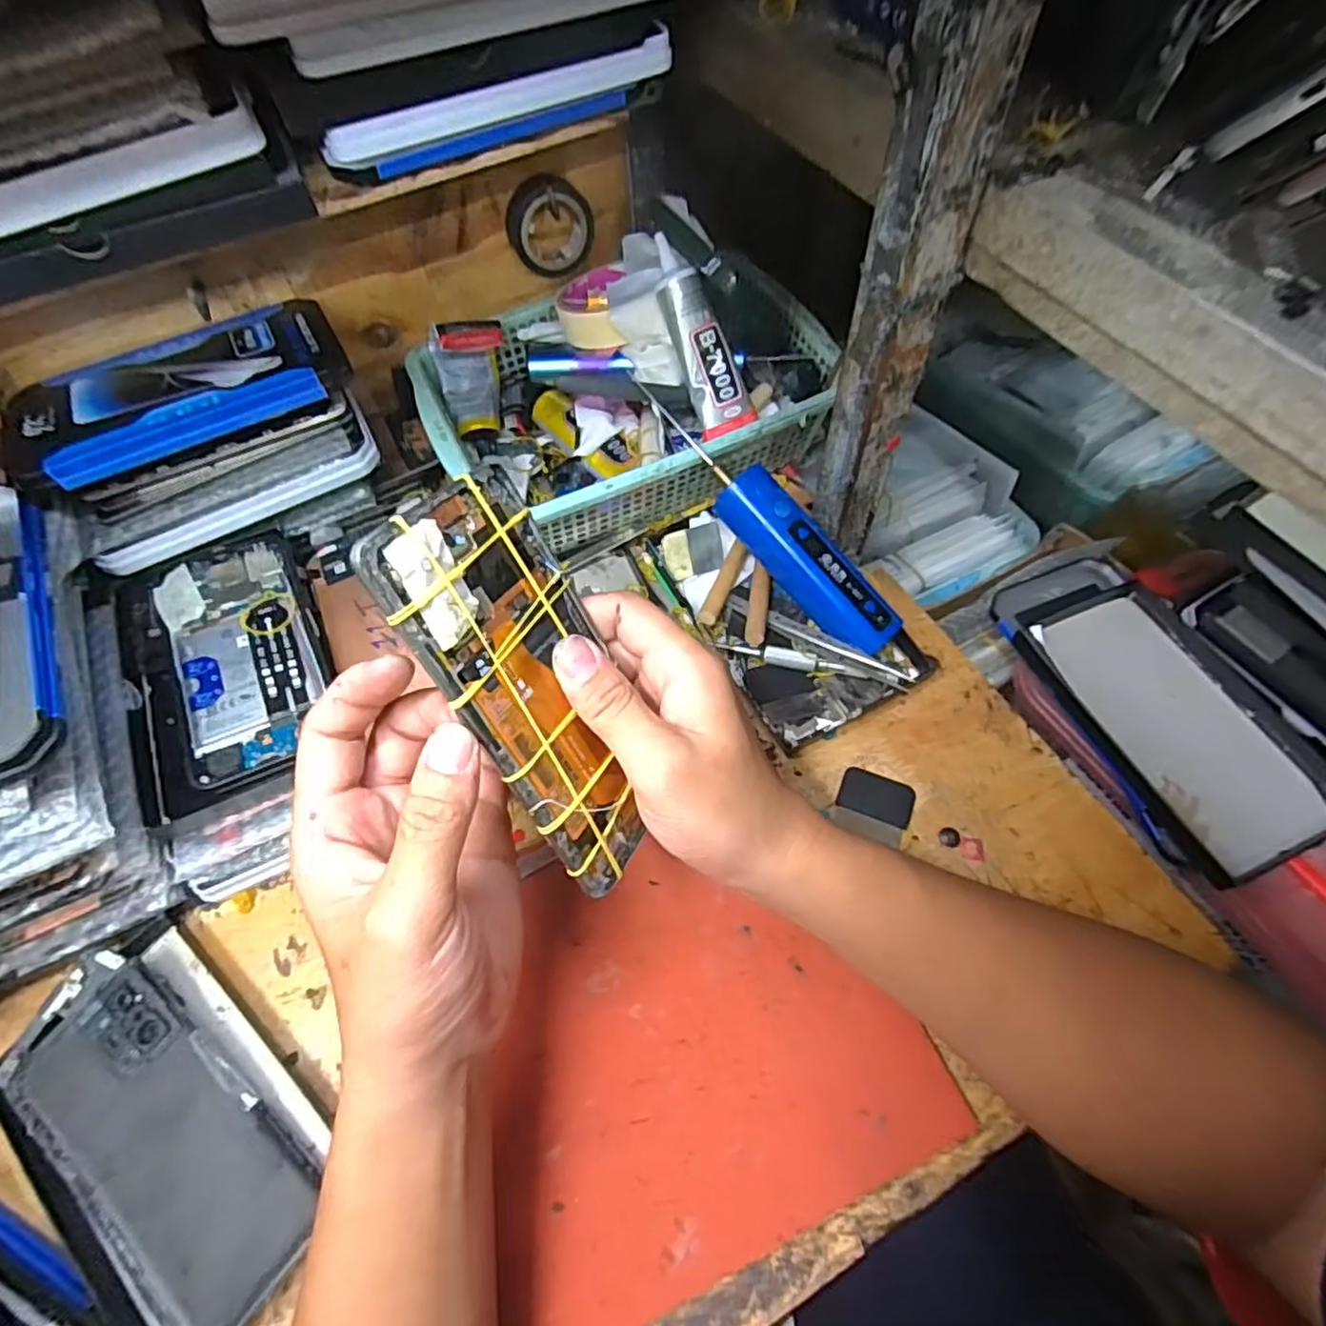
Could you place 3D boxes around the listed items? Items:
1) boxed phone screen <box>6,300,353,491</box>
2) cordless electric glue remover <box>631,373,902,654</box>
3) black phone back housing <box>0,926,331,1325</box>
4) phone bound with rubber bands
[{"bbox_3d":[-0.275,-0.161,0.387,0.173,0.016,0.094,-32,65,-14],"label":"boxed phone screen"},{"bbox_3d":[0.062,-0.089,0.413,0.037,0.030,0.210,-41,85,-20],"label":"cordless electric glue remover"},{"bbox_3d":[-0.234,0.217,0.316,0.174,0.017,0.096,34,66,19],"label":"black phone back housing"},{"bbox_3d":[-0.044,0.009,0.263,0.006,0.161,0.076,-9,29,37],"label":"phone bound with rubber bands"}]

